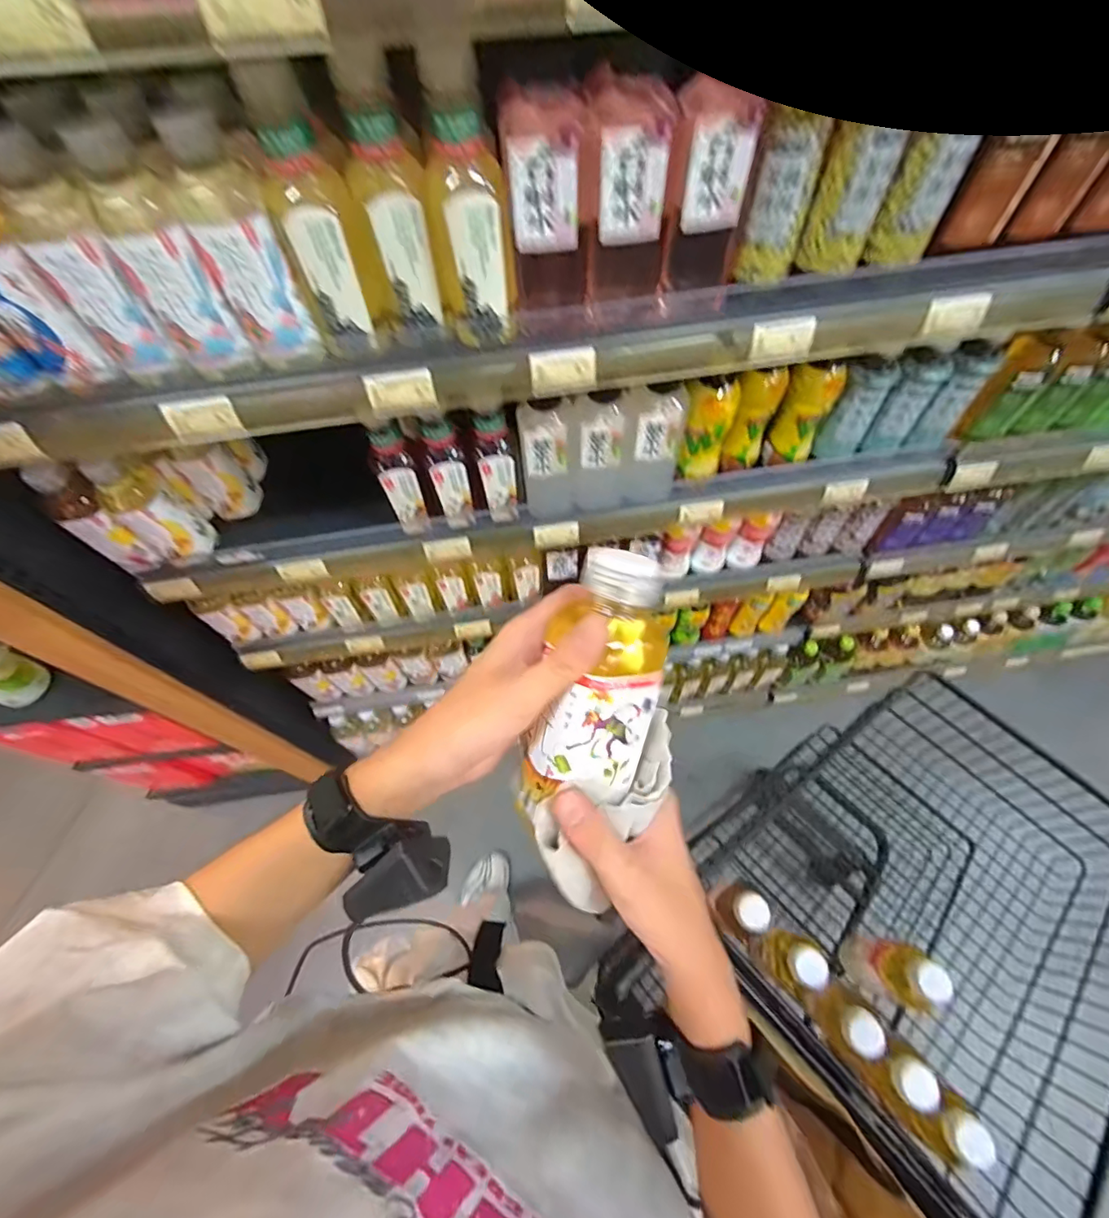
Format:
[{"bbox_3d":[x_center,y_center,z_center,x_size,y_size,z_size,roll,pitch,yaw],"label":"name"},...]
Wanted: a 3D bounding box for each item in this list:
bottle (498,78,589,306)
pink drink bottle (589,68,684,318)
[{"bbox_3d":[-0.007,-0.350,0.469,0.062,0.187,0.078,-3,61,0],"label":"bottle"},{"bbox_3d":[0.066,-0.359,0.469,0.067,0.172,0.078,-1,61,1],"label":"pink drink bottle"}]

